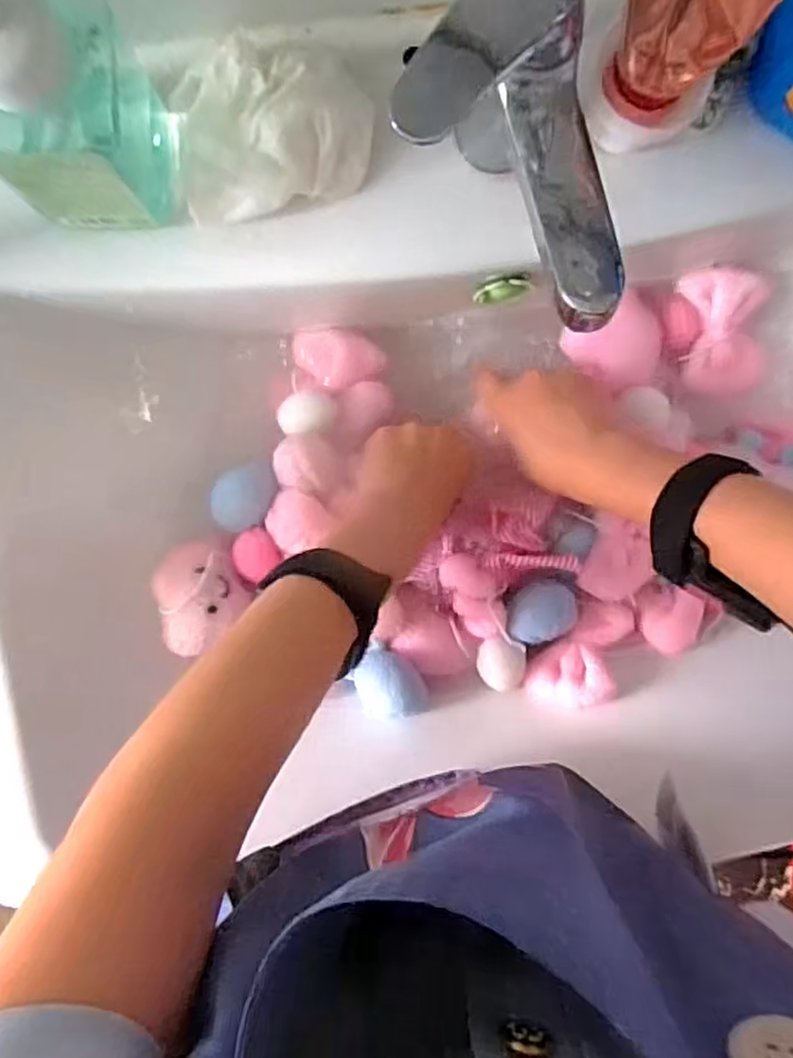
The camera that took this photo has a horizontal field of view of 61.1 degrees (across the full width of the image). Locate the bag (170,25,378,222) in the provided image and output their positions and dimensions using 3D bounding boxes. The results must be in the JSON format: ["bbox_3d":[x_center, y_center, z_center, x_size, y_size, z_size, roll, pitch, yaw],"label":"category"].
[{"bbox_3d":[-0.068,-0.219,0.362,0.106,0.037,0.080,-17,95,0],"label":"bag"}]

